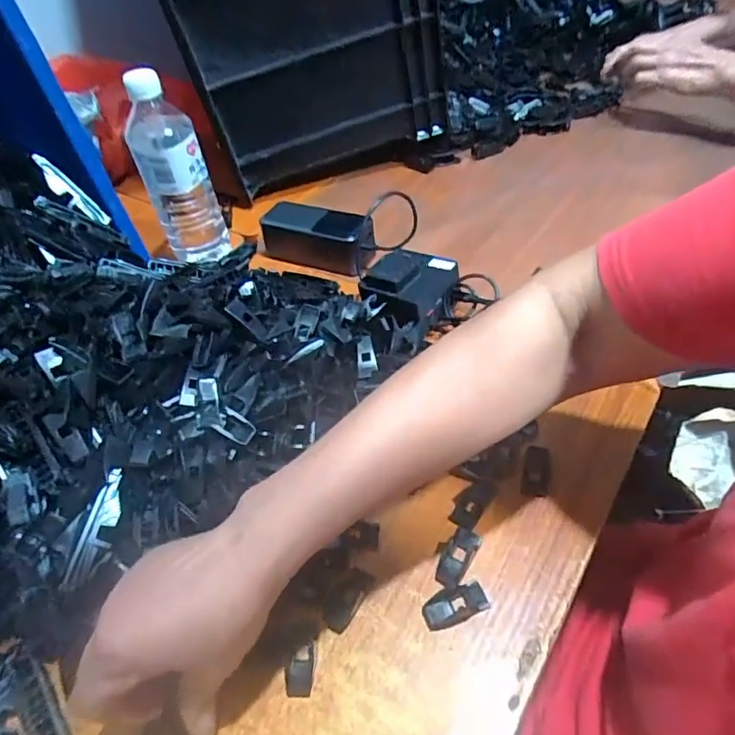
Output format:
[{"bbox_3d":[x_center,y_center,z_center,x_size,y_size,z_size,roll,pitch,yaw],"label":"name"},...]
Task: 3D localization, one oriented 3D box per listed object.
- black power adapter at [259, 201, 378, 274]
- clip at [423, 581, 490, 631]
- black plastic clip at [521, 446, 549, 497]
[{"bbox_3d":[-0.053,-0.148,0.598,0.141,0.051,0.054,17,51,22],"label":"black power adapter"},{"bbox_3d":[0.057,0.155,0.340,0.042,0.005,0.021,-15,47,-7],"label":"clip"},{"bbox_3d":[0.128,0.079,0.398,0.019,0.006,0.039,8,48,14],"label":"black plastic clip"}]

